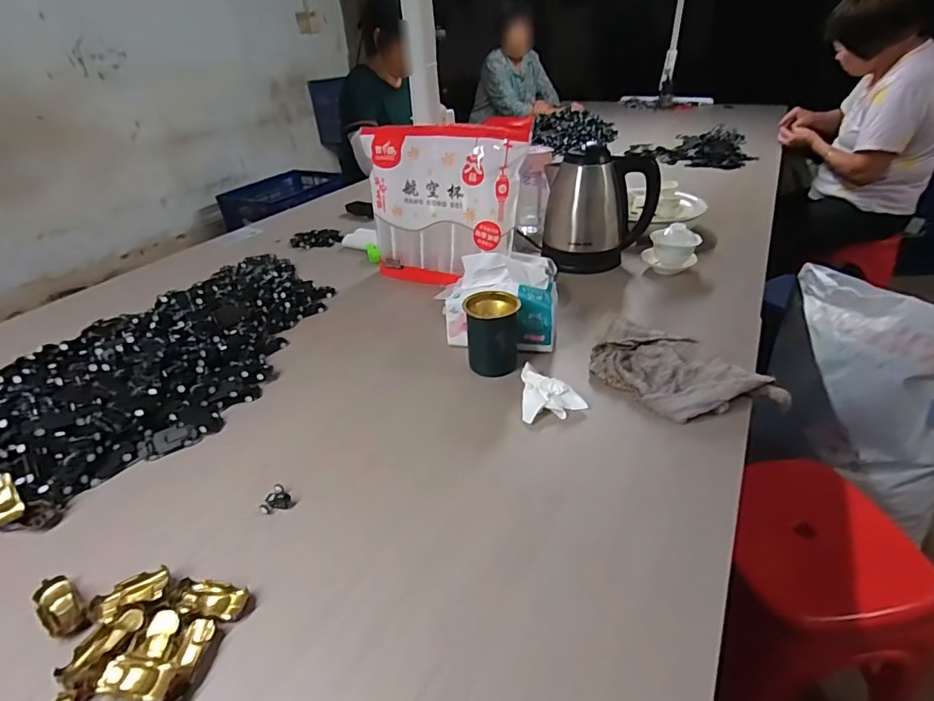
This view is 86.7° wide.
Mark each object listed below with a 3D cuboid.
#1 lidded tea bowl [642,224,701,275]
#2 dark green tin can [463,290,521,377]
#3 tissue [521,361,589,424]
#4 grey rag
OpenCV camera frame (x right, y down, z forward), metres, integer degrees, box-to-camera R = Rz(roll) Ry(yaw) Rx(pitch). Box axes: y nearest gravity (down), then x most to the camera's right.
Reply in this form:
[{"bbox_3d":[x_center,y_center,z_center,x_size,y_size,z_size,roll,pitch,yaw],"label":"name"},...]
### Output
[{"bbox_3d":[0.393,-0.196,0.947,0.073,0.080,0.079,-19,38,-23],"label":"lidded tea bowl"},{"bbox_3d":[0.036,-0.025,0.702,0.074,0.096,0.072,-2,35,1],"label":"dark green tin can"},{"bbox_3d":[0.110,0.056,0.642,0.078,0.030,0.084,-1,35,2],"label":"tissue"},{"bbox_3d":[0.277,0.031,0.642,0.246,0.045,0.130,19,40,28],"label":"grey rag"}]

